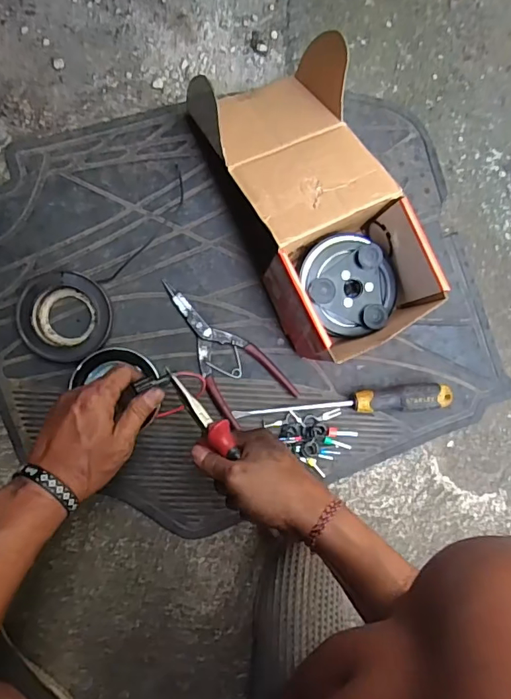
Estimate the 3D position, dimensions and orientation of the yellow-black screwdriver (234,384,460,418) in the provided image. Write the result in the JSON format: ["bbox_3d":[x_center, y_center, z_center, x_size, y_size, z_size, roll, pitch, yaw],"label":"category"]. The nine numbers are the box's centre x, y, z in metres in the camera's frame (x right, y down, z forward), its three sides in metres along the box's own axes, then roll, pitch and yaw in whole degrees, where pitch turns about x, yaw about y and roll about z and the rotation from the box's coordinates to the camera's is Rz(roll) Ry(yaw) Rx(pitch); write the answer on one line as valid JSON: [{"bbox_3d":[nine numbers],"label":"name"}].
[{"bbox_3d":[0.100,0.060,0.546,0.242,0.030,0.027,-3,91,-7],"label":"yellow-black screwdriver"}]

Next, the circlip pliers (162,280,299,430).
[{"bbox_3d":[-0.041,0.001,0.536,0.080,0.018,0.181,-39,95,-5],"label":"circlip pliers"}]

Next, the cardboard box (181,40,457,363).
[{"bbox_3d":[0.077,-0.160,0.506,0.184,0.112,0.305,-24,94,-6],"label":"cardboard box"}]

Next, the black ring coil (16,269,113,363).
[{"bbox_3d":[-0.201,-0.035,0.514,0.089,0.033,0.091,0,91,-7],"label":"black ring coil"}]

